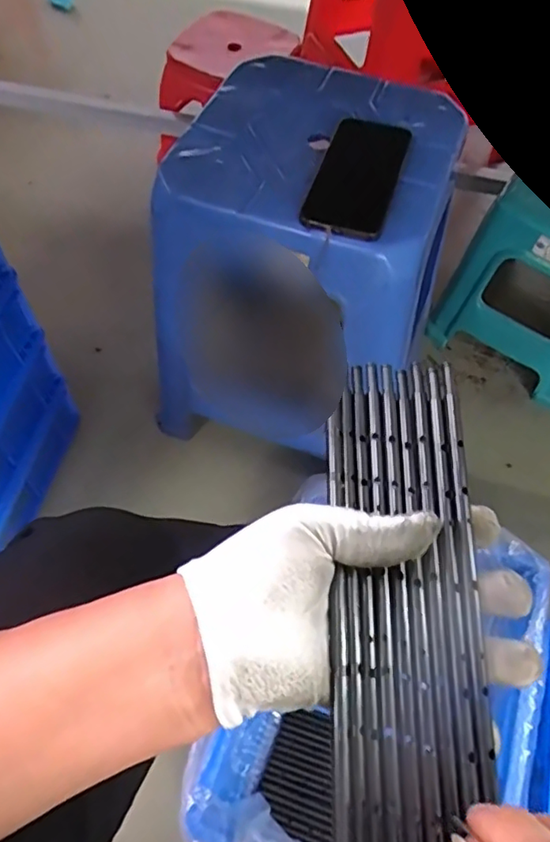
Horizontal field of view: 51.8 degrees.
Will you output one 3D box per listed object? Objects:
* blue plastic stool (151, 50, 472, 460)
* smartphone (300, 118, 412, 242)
[{"bbox_3d":[0.029,-0.159,0.716,0.280,0.404,0.284,25,62,12],"label":"blue plastic stool"},{"bbox_3d":[0.079,-0.231,0.529,0.072,0.011,0.148,16,61,7],"label":"smartphone"}]

